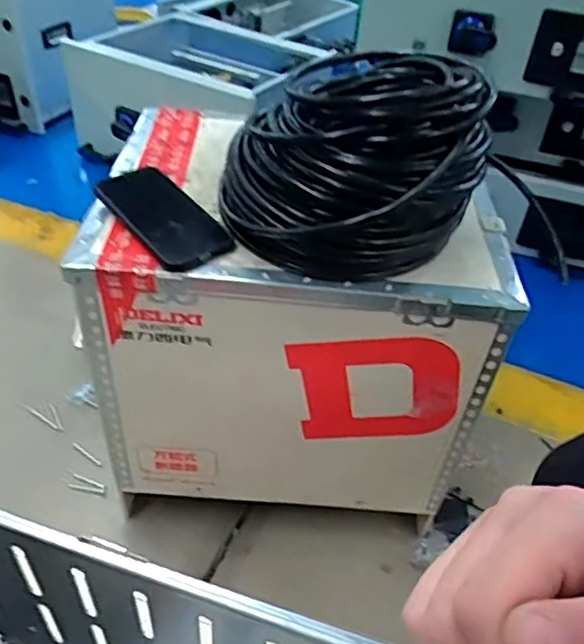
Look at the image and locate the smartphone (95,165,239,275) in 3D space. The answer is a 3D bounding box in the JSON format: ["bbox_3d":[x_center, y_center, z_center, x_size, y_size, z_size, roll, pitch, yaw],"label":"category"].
[{"bbox_3d":[-0.133,-0.111,0.640,0.078,0.014,0.170,-31,56,-29],"label":"smartphone"}]

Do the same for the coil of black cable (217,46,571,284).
[{"bbox_3d":[0.062,-0.162,0.615,0.242,0.153,0.200,-21,48,-25],"label":"coil of black cable"}]

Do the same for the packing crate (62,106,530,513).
[{"bbox_3d":[-0.001,-0.008,0.829,0.429,0.370,0.321,5,42,0],"label":"packing crate"}]

